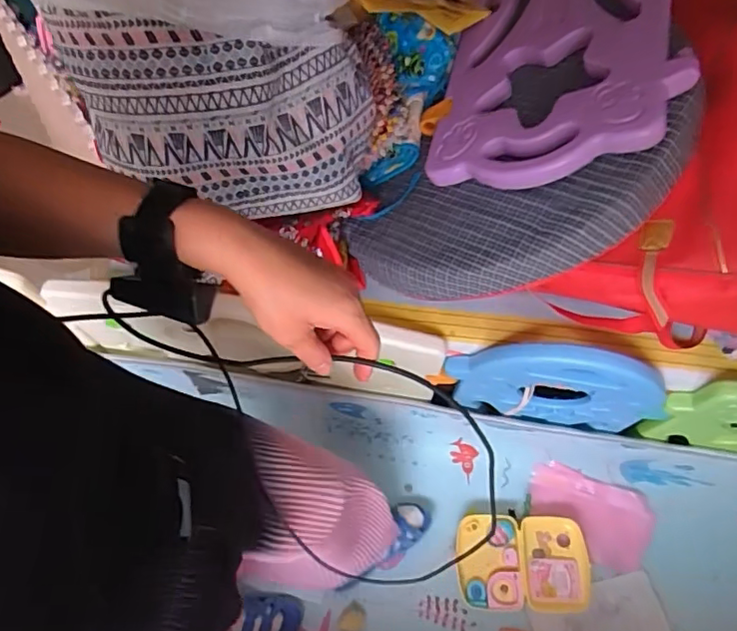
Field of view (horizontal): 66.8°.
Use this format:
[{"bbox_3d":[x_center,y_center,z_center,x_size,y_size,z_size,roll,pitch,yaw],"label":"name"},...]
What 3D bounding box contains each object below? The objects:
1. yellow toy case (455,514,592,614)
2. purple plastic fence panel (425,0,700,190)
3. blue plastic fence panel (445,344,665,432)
[{"bbox_3d":[0.340,0.545,1.236,0.273,0.065,0.190,2,63,3],"label":"yellow toy case"},{"bbox_3d":[0.301,-0.434,0.892,0.366,0.038,0.554,-3,61,34],"label":"purple plastic fence panel"},{"bbox_3d":[0.323,0.126,0.996,0.356,0.309,0.033,8,64,6],"label":"blue plastic fence panel"}]

